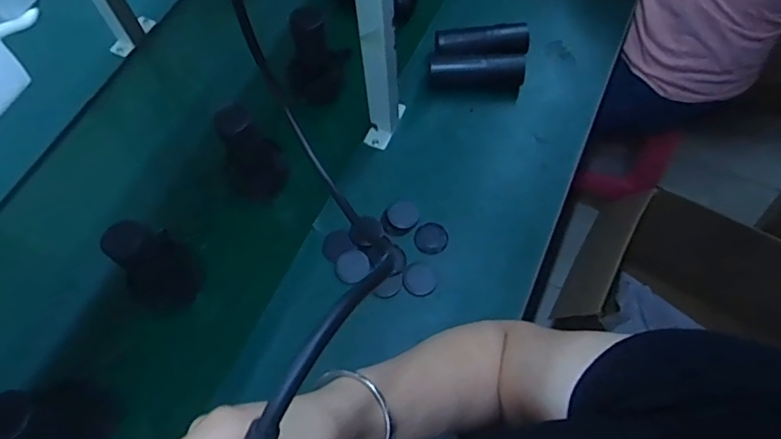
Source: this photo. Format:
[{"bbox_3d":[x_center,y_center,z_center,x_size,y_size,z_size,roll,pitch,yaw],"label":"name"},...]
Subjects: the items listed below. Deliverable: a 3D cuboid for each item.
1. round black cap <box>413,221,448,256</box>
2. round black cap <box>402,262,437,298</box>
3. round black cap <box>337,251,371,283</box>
[{"bbox_3d":[0.063,0.028,0.828,0.052,0.013,0.059,16,65,9],"label":"round black cap"},{"bbox_3d":[0.043,0.089,0.794,0.046,0.006,0.049,-26,66,-11],"label":"round black cap"},{"bbox_3d":[-0.057,0.071,0.807,0.049,0.008,0.051,-1,63,1],"label":"round black cap"}]

